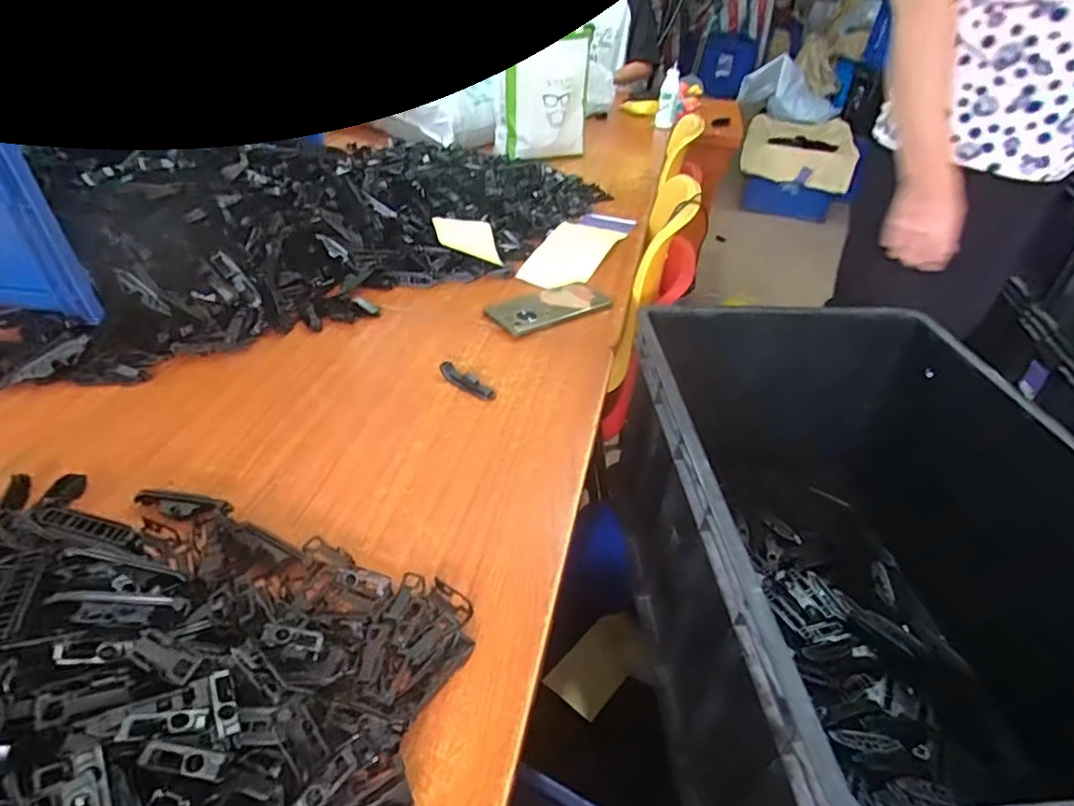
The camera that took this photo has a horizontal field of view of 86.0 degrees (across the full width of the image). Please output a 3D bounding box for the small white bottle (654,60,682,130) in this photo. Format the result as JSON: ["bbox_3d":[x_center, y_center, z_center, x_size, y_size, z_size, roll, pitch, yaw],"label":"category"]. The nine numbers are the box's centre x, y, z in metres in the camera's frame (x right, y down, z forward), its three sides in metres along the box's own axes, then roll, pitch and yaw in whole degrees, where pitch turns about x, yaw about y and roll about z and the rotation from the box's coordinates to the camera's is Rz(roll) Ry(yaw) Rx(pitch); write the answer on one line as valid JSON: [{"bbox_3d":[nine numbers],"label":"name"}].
[{"bbox_3d":[0.354,-0.825,1.548,0.050,0.150,0.068,10,39,6],"label":"small white bottle"}]

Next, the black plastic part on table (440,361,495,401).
[{"bbox_3d":[-0.077,-0.025,0.637,0.072,0.014,0.020,26,43,24],"label":"black plastic part on table"}]

